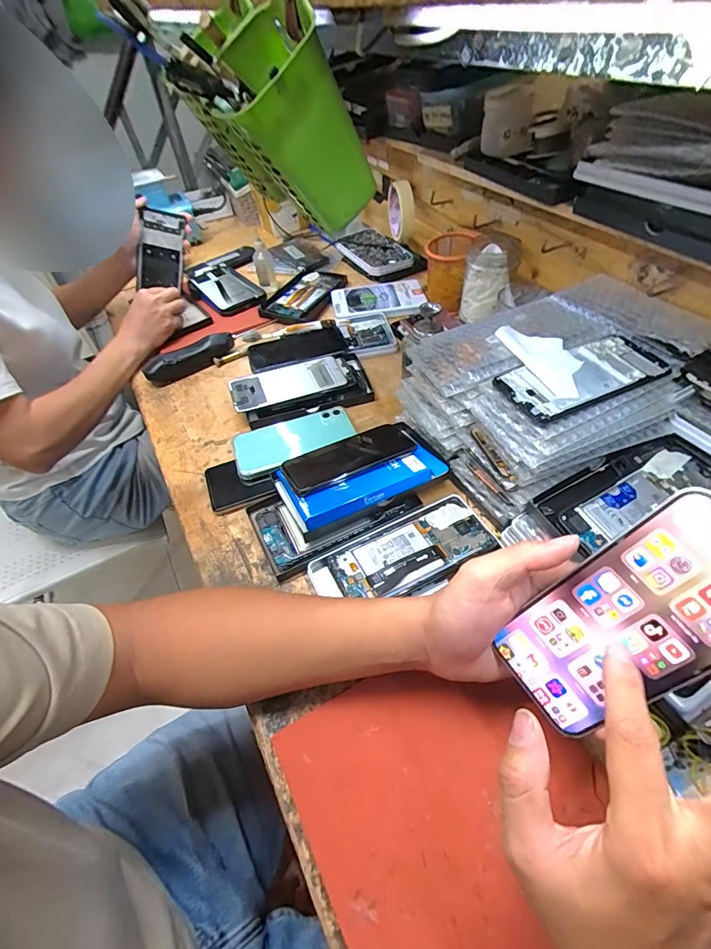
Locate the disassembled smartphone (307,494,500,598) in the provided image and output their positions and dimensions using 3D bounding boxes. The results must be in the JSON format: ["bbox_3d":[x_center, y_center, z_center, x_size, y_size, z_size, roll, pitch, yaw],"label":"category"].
[{"bbox_3d":[0.050,0.084,0.428,0.178,0.013,0.084,-23,46,-14],"label":"disassembled smartphone"}]

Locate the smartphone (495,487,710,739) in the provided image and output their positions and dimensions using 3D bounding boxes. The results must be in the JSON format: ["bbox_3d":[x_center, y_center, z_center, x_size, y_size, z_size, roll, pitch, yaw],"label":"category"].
[{"bbox_3d":[0.157,0.086,0.246,0.004,0.158,0.076,-5,50,-53],"label":"smartphone"}]

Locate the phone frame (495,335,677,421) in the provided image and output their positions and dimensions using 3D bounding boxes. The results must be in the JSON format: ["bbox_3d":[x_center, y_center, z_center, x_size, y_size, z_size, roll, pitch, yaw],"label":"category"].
[{"bbox_3d":[0.215,-0.094,0.406,0.151,0.008,0.070,-21,50,-12],"label":"phone frame"}]

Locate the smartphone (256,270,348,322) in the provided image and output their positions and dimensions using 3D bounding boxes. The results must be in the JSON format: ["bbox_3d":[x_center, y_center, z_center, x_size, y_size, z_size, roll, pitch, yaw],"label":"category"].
[{"bbox_3d":[-0.092,-0.333,0.783,0.101,0.008,0.175,20,54,21],"label":"smartphone"}]

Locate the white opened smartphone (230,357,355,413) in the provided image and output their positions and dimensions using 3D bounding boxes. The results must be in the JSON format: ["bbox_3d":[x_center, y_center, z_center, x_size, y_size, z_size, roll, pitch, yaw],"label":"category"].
[{"bbox_3d":[-0.089,-0.133,0.609,0.172,0.013,0.069,-19,50,-10],"label":"white opened smartphone"}]

